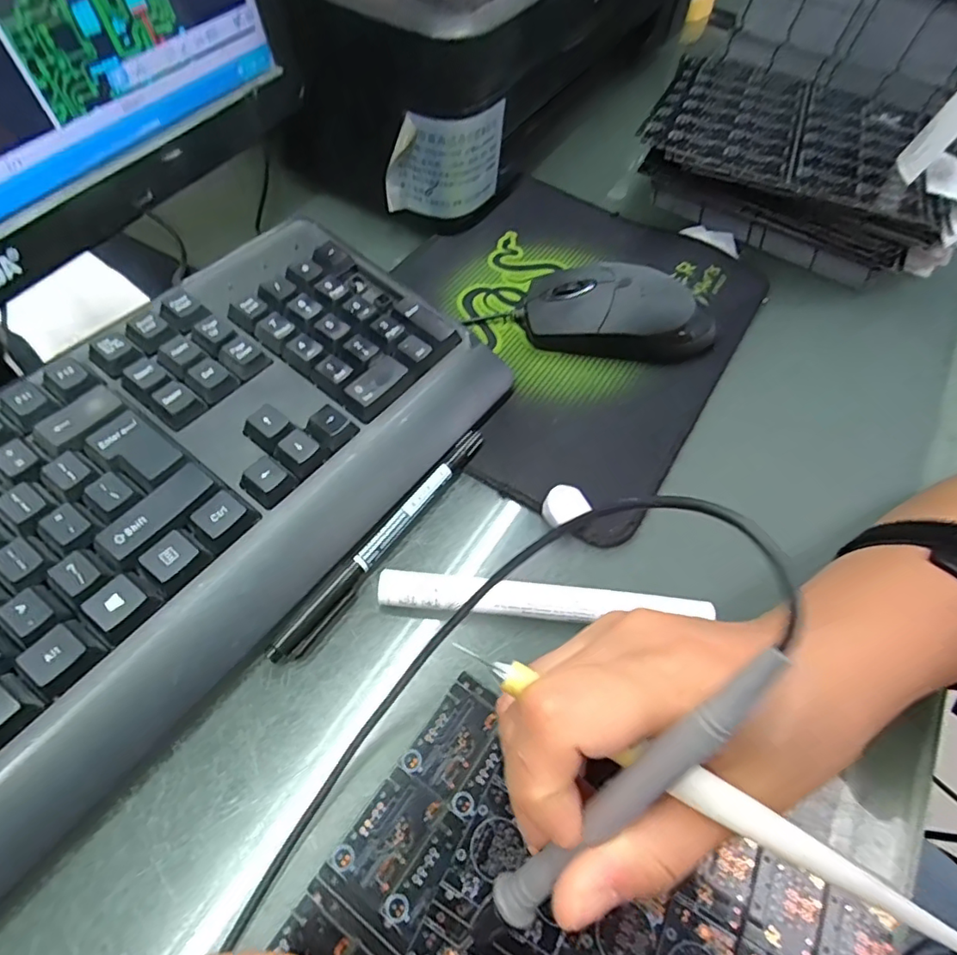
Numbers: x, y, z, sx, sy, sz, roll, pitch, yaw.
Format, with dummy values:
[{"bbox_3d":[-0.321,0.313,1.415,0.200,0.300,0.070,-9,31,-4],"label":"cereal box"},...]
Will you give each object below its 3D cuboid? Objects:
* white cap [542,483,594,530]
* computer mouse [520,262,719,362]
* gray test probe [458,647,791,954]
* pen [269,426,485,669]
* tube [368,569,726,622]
[{"bbox_3d":[0.040,0.015,0.274,0.022,0.010,0.019,-25,63,-19],"label":"white cap"},{"bbox_3d":[0.085,-0.097,0.333,0.113,0.036,0.054,9,57,1],"label":"computer mouse"},{"bbox_3d":[0.033,0.090,0.150,0.011,0.125,0.007,43,21,21],"label":"gray test probe"},{"bbox_3d":[-0.041,0.027,0.261,0.010,0.012,0.139,32,61,15],"label":"pen"},{"bbox_3d":[0.028,0.055,0.247,0.141,0.014,0.016,6,57,-1],"label":"tube"}]

